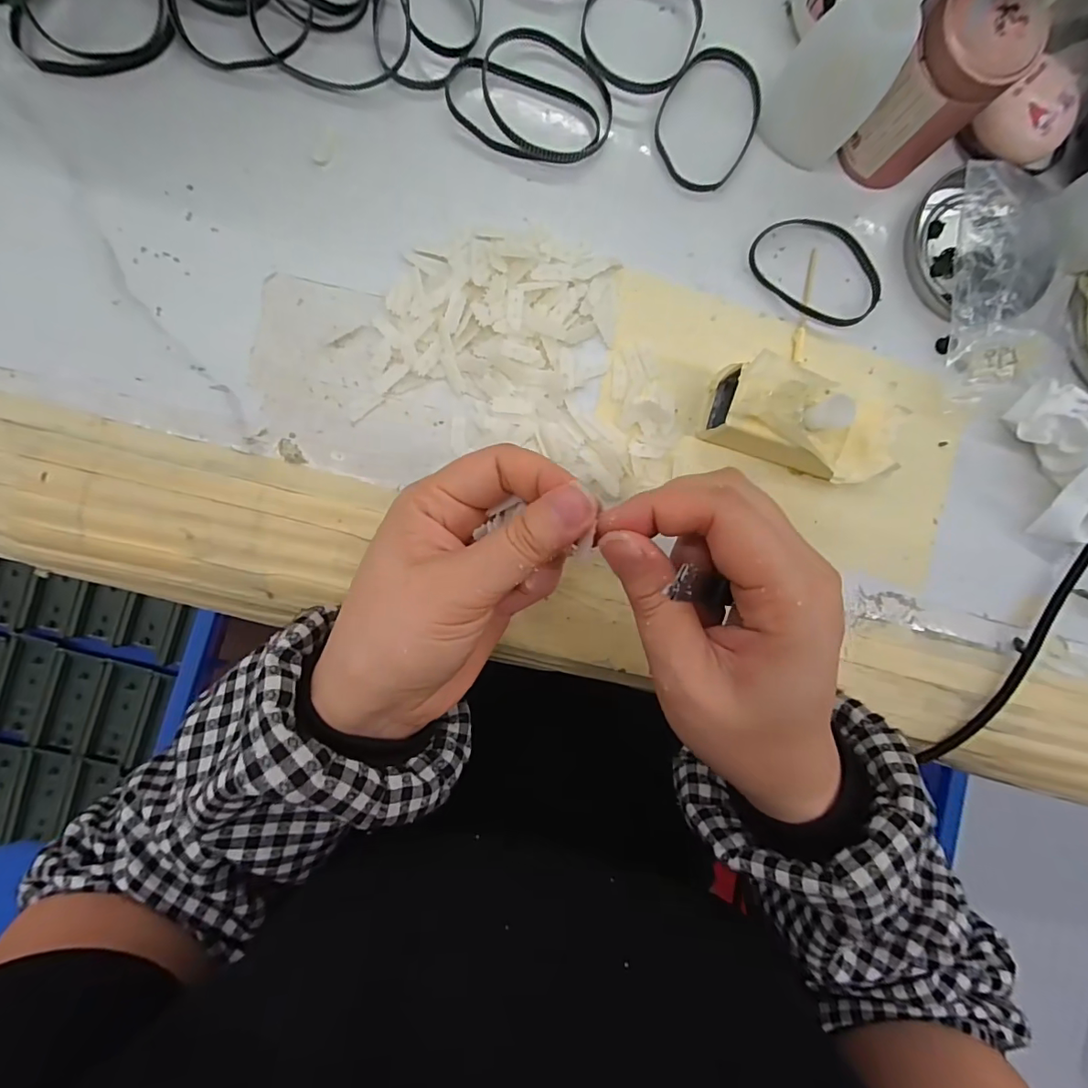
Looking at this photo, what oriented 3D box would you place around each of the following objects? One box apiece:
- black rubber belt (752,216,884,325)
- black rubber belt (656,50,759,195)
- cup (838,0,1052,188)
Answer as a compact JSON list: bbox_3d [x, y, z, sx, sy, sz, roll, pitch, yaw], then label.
[{"bbox_3d":[0.141,-0.140,0.260,0.070,0.007,0.047,37,89,-6],"label":"black rubber belt"},{"bbox_3d":[0.082,-0.210,0.252,0.048,0.005,0.066,29,89,-6],"label":"black rubber belt"},{"bbox_3d":[0.174,-0.205,0.231,0.040,0.068,0.044,0,92,-6],"label":"cup"}]

